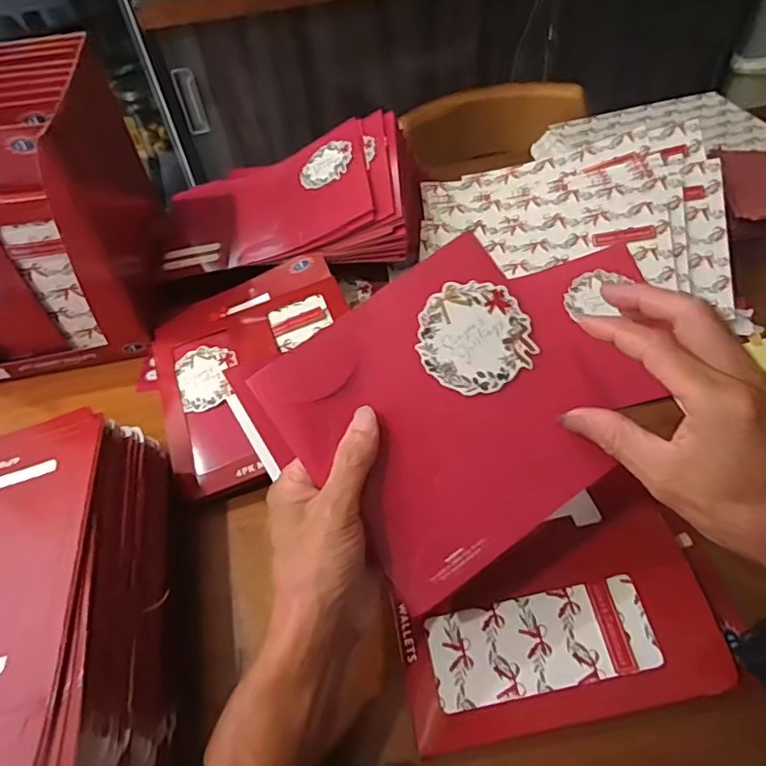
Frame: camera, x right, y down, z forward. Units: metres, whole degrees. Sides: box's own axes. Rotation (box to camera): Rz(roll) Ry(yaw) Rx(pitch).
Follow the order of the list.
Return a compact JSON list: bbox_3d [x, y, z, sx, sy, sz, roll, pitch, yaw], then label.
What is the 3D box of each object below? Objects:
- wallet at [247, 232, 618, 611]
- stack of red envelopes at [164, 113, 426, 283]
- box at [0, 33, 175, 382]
[{"bbox_3d":[0.036,0.022,0.343,0.165,0.010,0.171,-35,84,-2],"label":"wallet"},{"bbox_3d":[-0.113,-0.205,0.625,0.299,0.091,0.176,-1,50,5],"label":"stack of red envelopes"},{"bbox_3d":[-0.353,-0.162,0.548,0.202,0.222,0.193,-13,50,-5],"label":"box"}]

